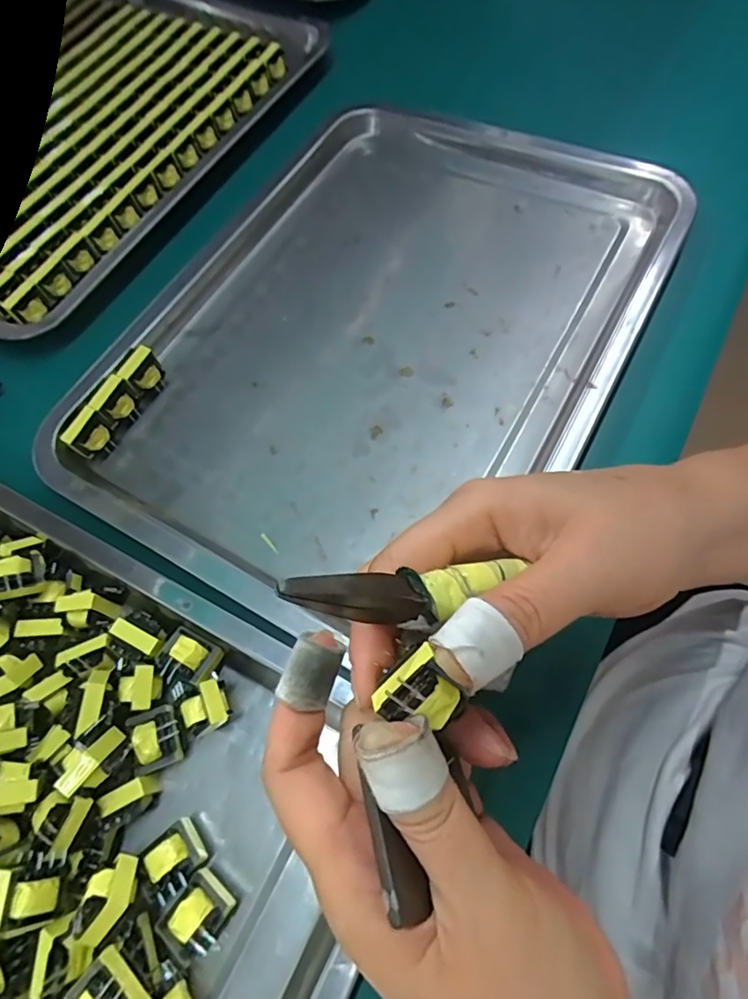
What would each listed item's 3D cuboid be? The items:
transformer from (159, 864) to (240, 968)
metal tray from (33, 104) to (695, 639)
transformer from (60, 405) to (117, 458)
[{"bbox_3d":[-0.068,0.163,0.206,0.020,0.022,0.022,34,73,16],"label":"transformer"},{"bbox_3d":[0.001,-0.115,0.332,0.289,0.035,0.379,27,71,13],"label":"metal tray"},{"bbox_3d":[-0.165,-0.039,0.302,0.016,0.020,0.024,27,71,14],"label":"transformer"}]

